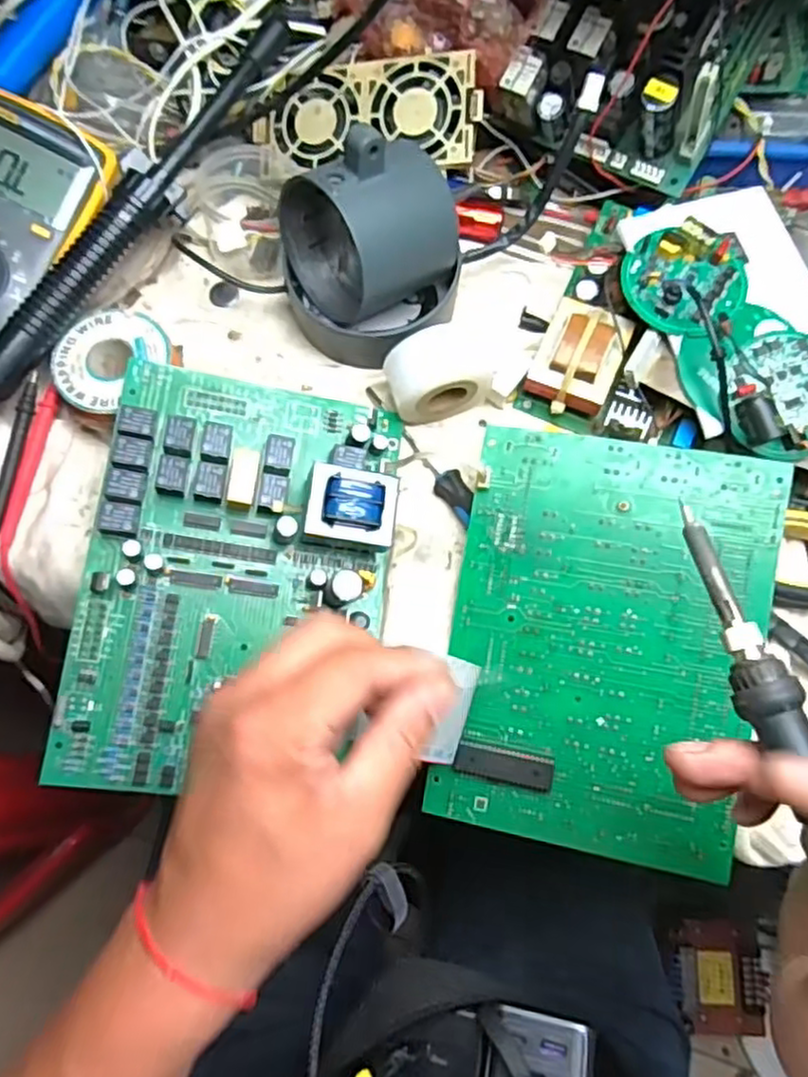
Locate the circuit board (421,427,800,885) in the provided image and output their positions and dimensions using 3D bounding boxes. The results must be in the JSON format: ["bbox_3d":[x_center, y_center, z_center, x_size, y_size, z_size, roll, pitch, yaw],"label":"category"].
[{"bbox_3d":[0.105,0.056,0.373,0.156,0.011,0.214,10,89,11],"label":"circuit board"}]

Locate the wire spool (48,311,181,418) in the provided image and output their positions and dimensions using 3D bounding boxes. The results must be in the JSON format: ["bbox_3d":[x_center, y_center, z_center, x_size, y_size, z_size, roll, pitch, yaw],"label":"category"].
[{"bbox_3d":[-0.171,-0.104,0.412,0.059,0.019,0.066,23,75,4],"label":"wire spool"}]

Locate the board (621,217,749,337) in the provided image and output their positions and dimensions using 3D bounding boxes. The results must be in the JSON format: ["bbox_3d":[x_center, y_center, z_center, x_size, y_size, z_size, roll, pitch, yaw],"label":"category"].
[{"bbox_3d":[0.165,-0.150,0.407,0.071,0.026,0.063,1,74,-2],"label":"board"}]

